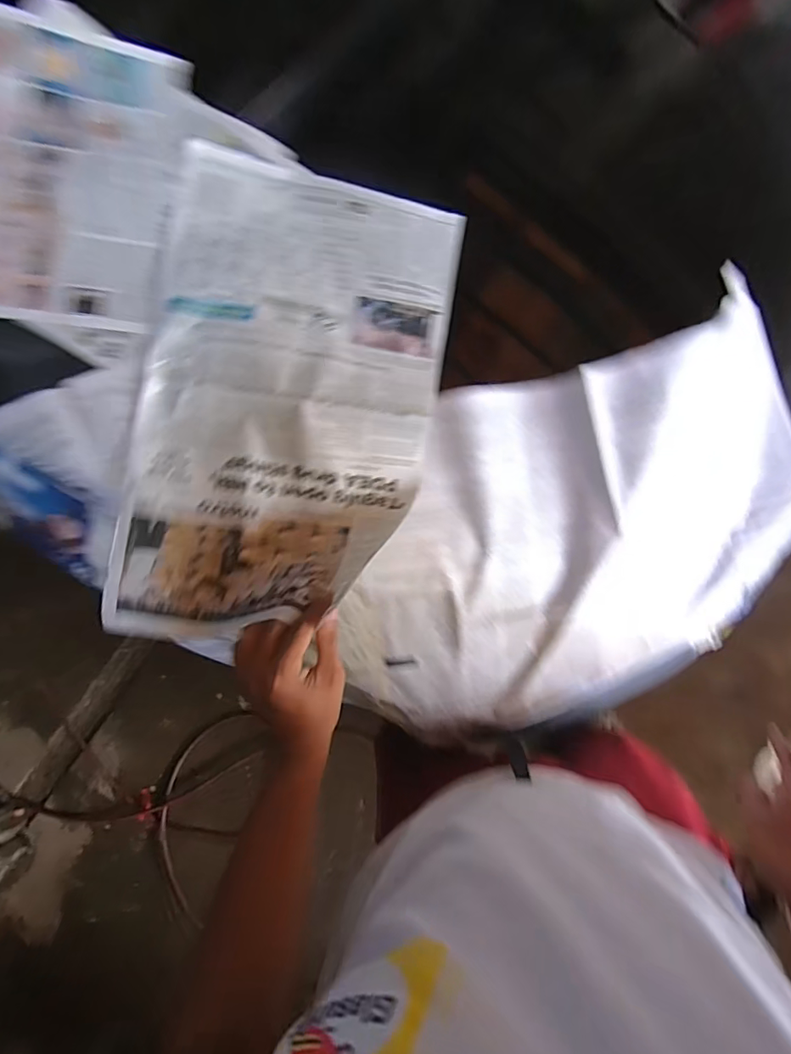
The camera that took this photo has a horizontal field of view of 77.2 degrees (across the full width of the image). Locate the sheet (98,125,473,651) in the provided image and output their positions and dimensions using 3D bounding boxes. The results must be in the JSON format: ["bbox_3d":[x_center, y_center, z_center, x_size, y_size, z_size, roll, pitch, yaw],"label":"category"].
[{"bbox_3d":[-0.118,-0.136,0.540,0.306,0.042,0.521,10,84,0],"label":"sheet"}]

